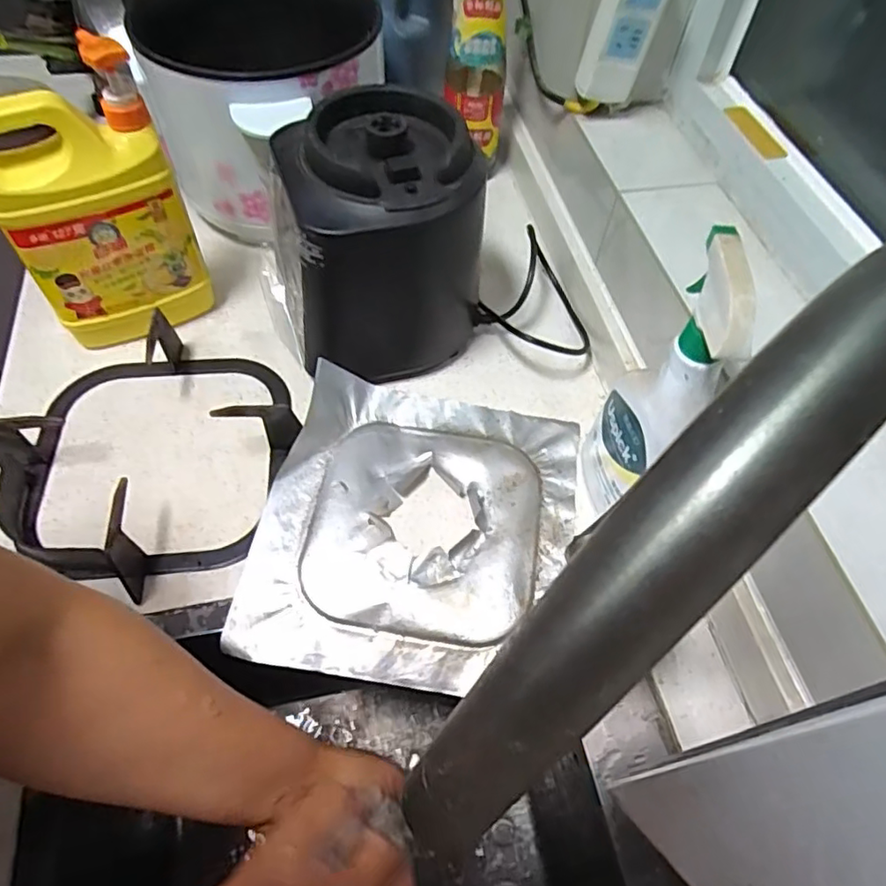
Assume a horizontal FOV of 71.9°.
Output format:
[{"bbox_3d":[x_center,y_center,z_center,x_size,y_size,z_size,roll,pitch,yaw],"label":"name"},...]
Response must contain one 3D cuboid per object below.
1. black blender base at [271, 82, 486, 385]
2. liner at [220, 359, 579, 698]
[{"bbox_3d":[-0.056,-0.182,0.555,0.168,0.201,0.163,-13,58,-11],"label":"black blender base"},{"bbox_3d":[-0.019,0.064,0.508,0.250,0.031,0.248,9,56,3],"label":"liner"}]

